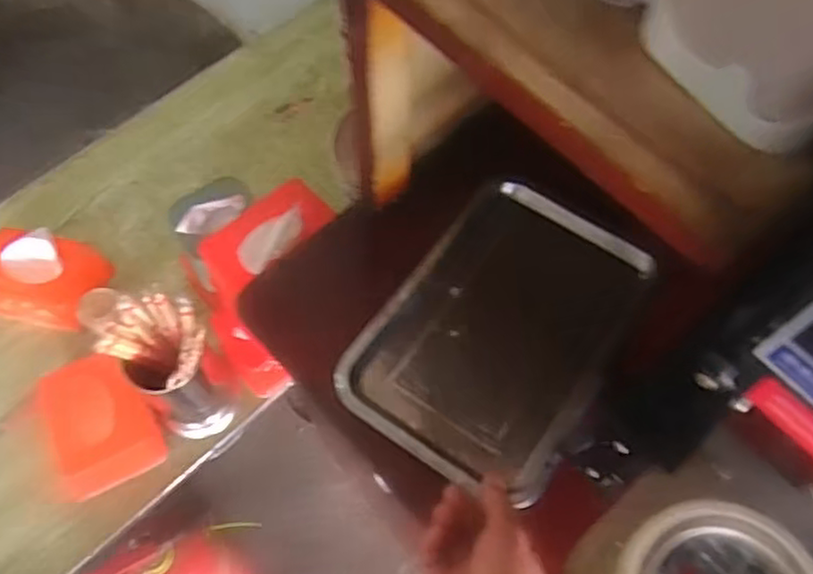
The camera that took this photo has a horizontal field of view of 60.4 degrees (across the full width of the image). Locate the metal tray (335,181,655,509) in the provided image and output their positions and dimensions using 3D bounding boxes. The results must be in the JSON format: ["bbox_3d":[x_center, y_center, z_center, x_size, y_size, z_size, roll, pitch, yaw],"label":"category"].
[{"bbox_3d":[0.089,0.036,0.645,0.190,0.027,0.282,30,68,13],"label":"metal tray"}]

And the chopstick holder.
[{"bbox_3d":[-0.275,0.103,0.845,0.106,0.208,0.121,-29,69,-13],"label":"chopstick holder"}]

